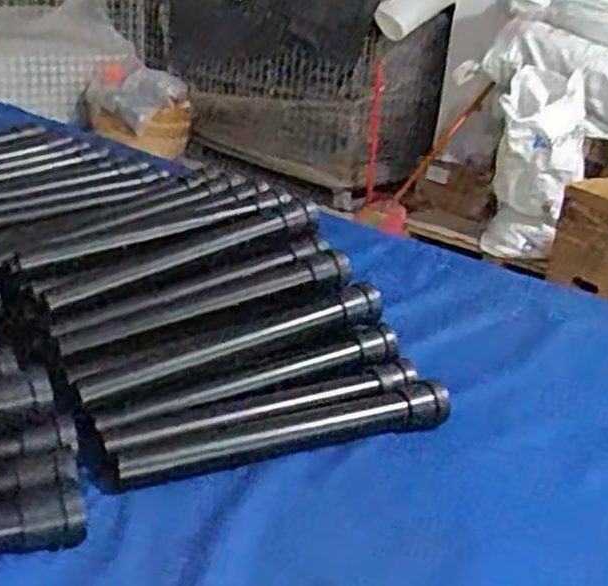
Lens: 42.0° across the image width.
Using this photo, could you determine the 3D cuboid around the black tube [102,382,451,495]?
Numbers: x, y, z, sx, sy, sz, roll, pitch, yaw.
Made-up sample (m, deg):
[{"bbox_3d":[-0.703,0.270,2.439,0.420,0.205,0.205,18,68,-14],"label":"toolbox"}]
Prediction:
[{"bbox_3d":[-0.006,0.097,0.542,0.248,0.031,0.023,-6,24,-26],"label":"black tube"}]

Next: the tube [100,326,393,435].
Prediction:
[{"bbox_3d":[-0.033,0.064,0.588,0.241,0.040,0.029,-7,25,-29],"label":"tube"}]

